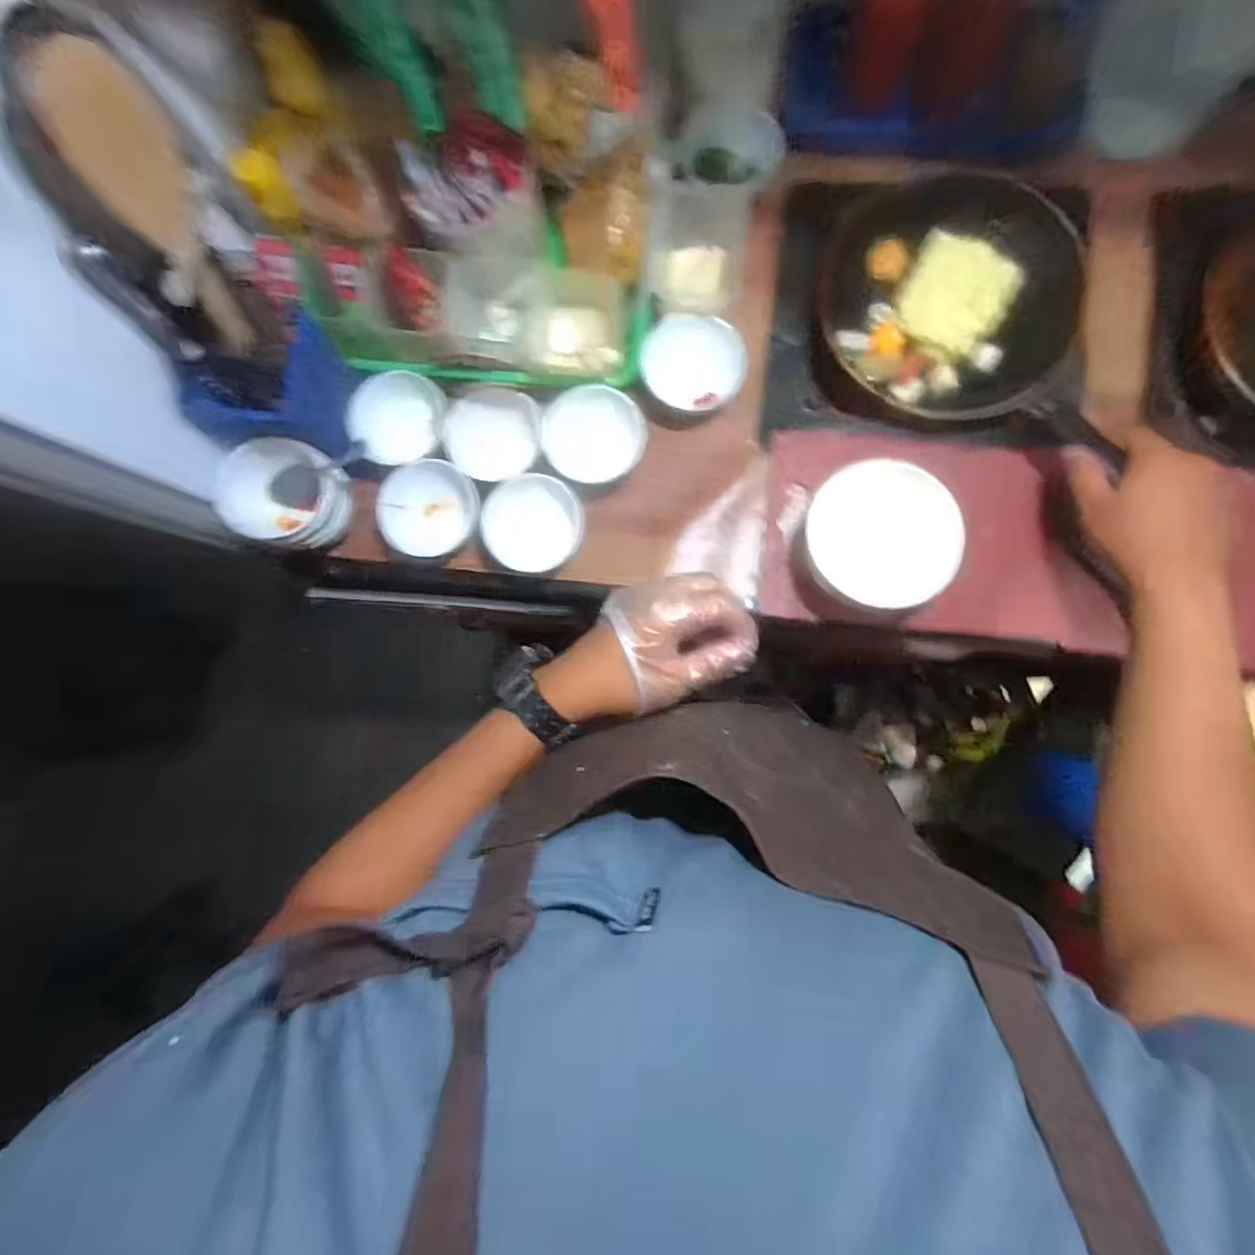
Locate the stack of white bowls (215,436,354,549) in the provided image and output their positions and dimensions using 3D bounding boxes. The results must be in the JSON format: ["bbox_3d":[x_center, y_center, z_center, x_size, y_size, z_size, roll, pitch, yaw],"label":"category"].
[{"bbox_3d":[-0.317,-0.126,0.550,0.087,0.075,0.089,25,89,5],"label":"stack of white bowls"}]

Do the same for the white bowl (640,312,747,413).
[{"bbox_3d":[0.066,-0.260,0.587,0.099,0.038,0.083,-8,86,4],"label":"white bowl"}]

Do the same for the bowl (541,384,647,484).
[{"bbox_3d":[-0.031,-0.186,0.584,0.092,0.047,0.093,0,87,5],"label":"bowl"}]

